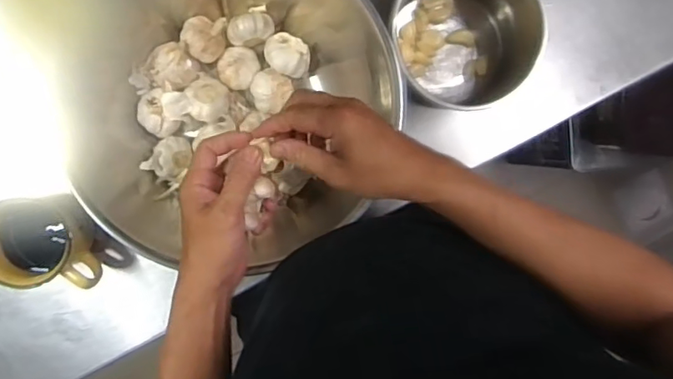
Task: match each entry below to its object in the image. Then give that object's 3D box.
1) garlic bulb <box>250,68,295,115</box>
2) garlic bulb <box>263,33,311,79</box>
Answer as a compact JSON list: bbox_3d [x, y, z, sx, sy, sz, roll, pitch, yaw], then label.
[{"bbox_3d":[-0.074,-0.108,0.590,0.041,0.034,0.045,0,93,-5],"label":"garlic bulb"},{"bbox_3d":[-0.054,-0.147,0.594,0.050,0.041,0.041,38,91,-7],"label":"garlic bulb"}]

